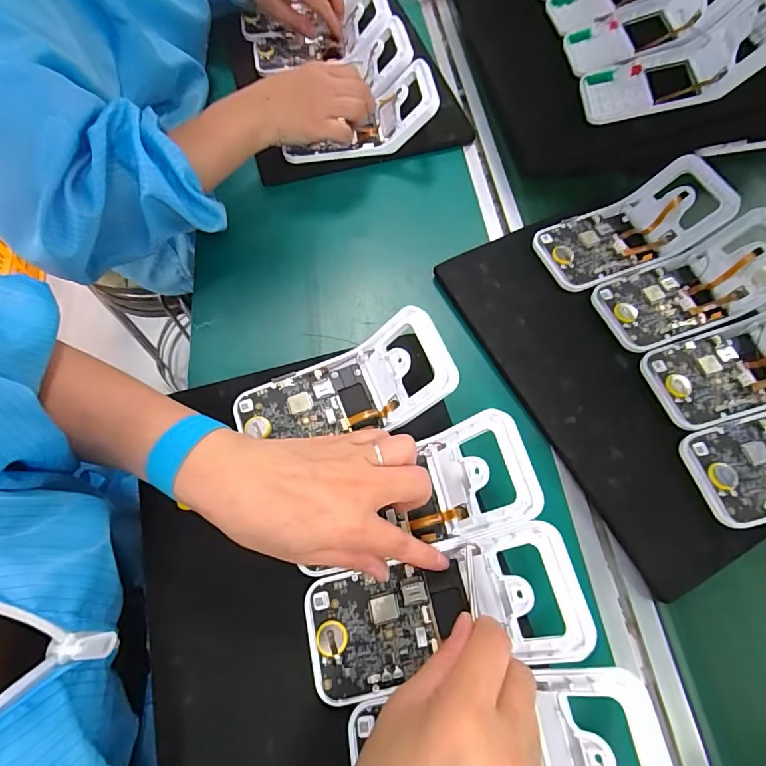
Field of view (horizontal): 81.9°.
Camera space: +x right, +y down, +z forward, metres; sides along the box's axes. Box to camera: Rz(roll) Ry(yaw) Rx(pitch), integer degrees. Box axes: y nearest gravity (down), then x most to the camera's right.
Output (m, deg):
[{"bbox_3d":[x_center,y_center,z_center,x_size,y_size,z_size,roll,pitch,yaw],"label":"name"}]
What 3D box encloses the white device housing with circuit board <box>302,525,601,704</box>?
[{"bbox_3d":[0.039,0.149,0.288,0.171,0.037,0.073,-19,66,10],"label":"white device housing with circuit board"}]

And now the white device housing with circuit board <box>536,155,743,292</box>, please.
[{"bbox_3d":[0.236,-0.150,0.418,0.173,0.043,0.075,-21,68,-10],"label":"white device housing with circuit board"}]

